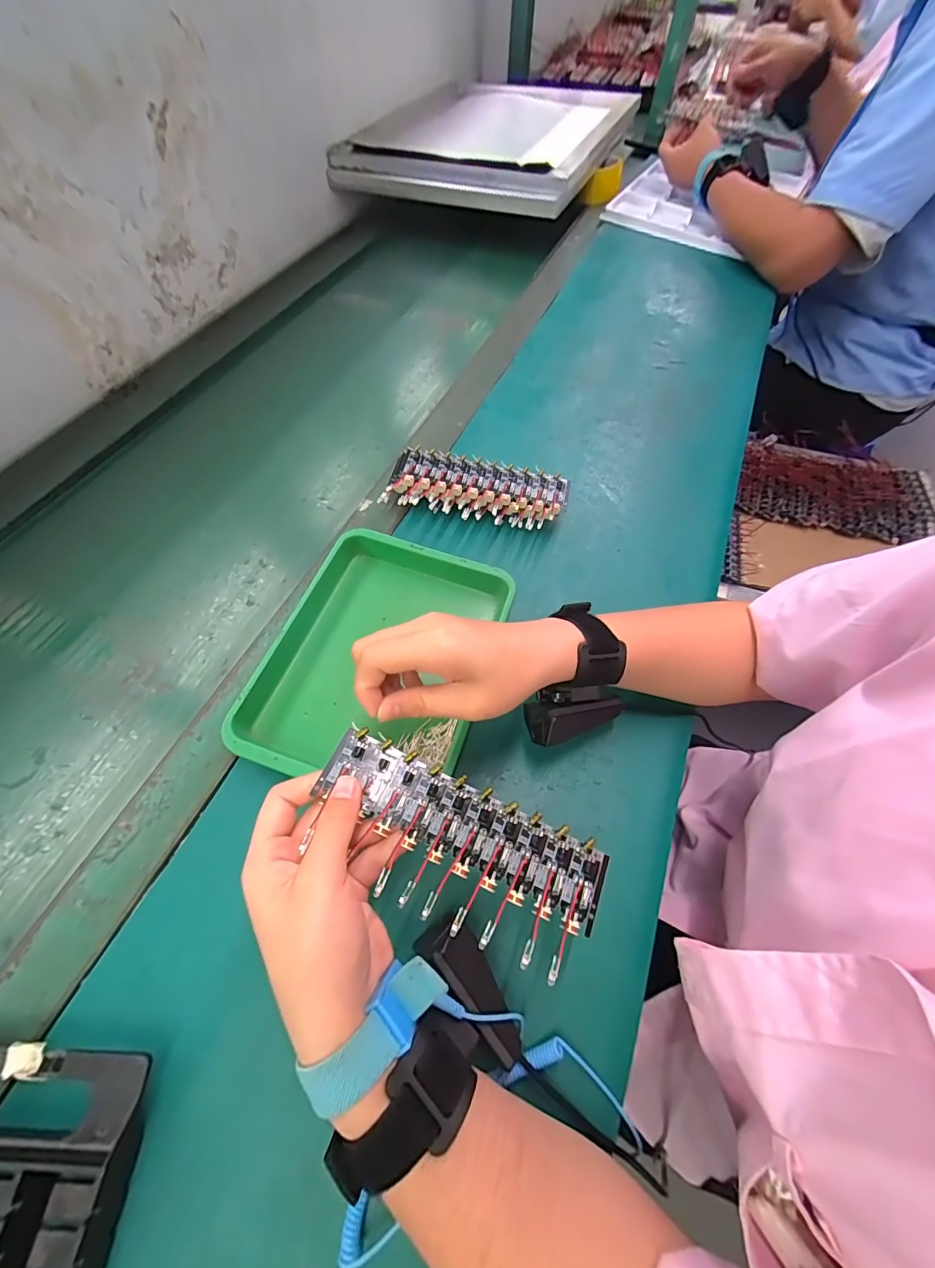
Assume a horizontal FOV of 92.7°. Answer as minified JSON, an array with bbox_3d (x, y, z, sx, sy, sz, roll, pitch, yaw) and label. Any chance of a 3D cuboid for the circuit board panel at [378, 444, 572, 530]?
[{"bbox_3d":[0.008,-0.137,0.440,0.170,0.035,0.067,12,61,4],"label":"circuit board panel"}]

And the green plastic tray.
[{"bbox_3d":[-0.067,0.016,0.358,0.162,0.026,0.209,17,62,6],"label":"green plastic tray"}]

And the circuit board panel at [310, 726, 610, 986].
[{"bbox_3d":[-0.006,0.110,0.236,0.162,0.014,0.066,28,63,6],"label":"circuit board panel"}]

